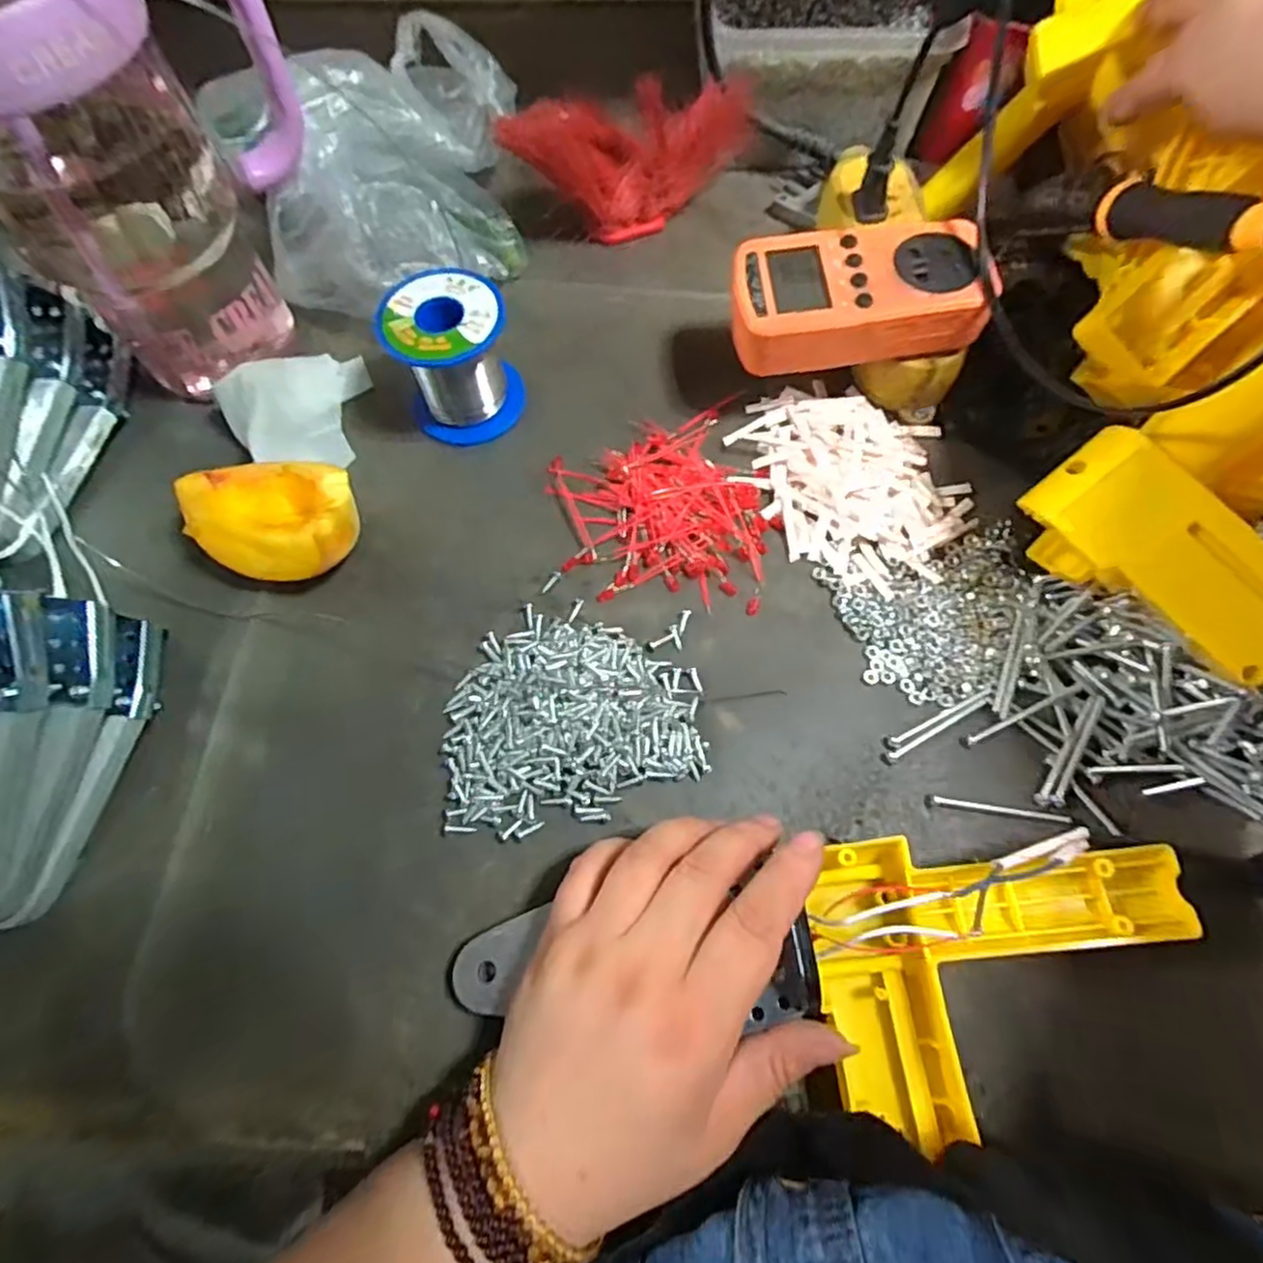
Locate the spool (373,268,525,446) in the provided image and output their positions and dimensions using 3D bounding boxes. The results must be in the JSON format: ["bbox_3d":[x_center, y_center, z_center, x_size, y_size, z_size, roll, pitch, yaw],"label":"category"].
[{"bbox_3d":[-0.095,-0.147,0.359,0.062,0.064,0.057,0,68,0],"label":"spool"}]

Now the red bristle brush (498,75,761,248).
[{"bbox_3d":[0.005,-0.299,0.419,0.174,0.081,0.033,-23,68,-23],"label":"red bristle brush"}]

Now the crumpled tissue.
[{"bbox_3d":[-0.178,-0.124,0.366,0.079,0.037,0.061,-37,73,-13],"label":"crumpled tissue"}]

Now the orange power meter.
[{"bbox_3d":[0.114,-0.173,0.339,0.122,0.031,0.070,-5,68,-2],"label":"orange power meter"}]

